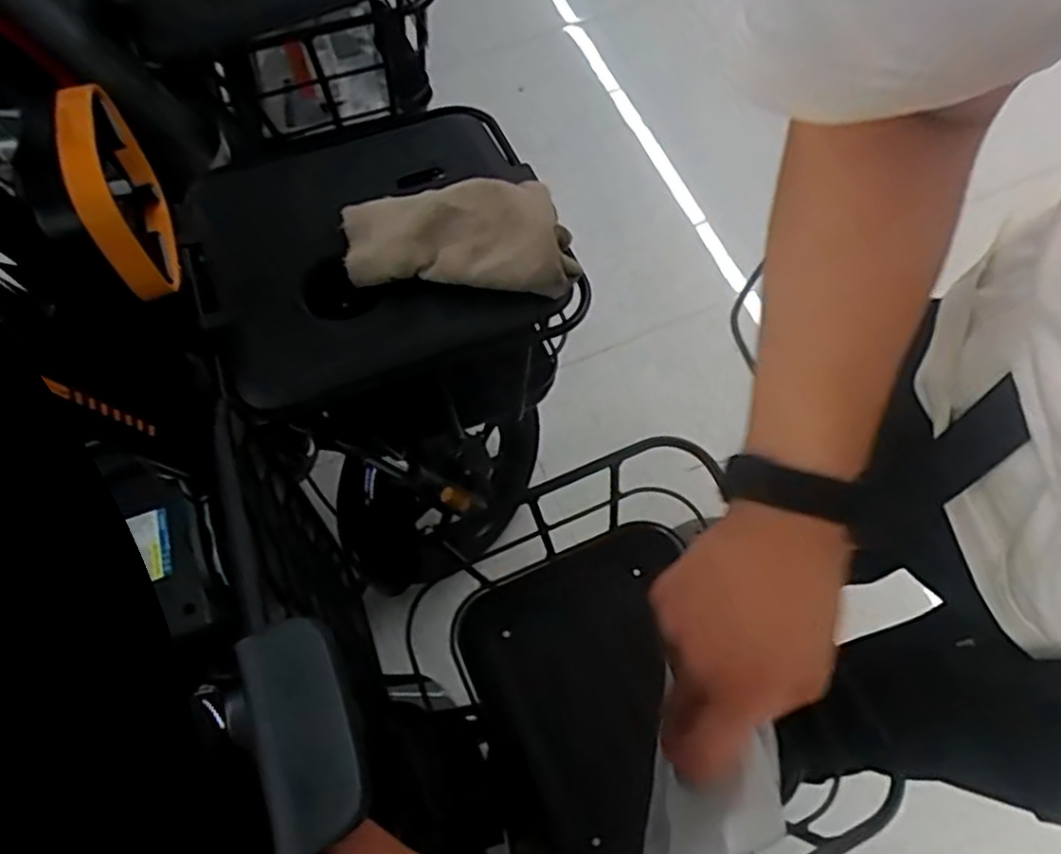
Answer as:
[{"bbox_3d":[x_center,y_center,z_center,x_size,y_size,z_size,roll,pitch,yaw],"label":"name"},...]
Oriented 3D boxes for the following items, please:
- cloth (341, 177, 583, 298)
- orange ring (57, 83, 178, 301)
[{"bbox_3d":[-0.061,-0.167,0.617,0.193,0.041,0.106,3,69,1],"label":"cloth"},{"bbox_3d":[-0.297,-0.173,0.514,0.032,0.117,0.128,-17,70,-6],"label":"orange ring"}]

